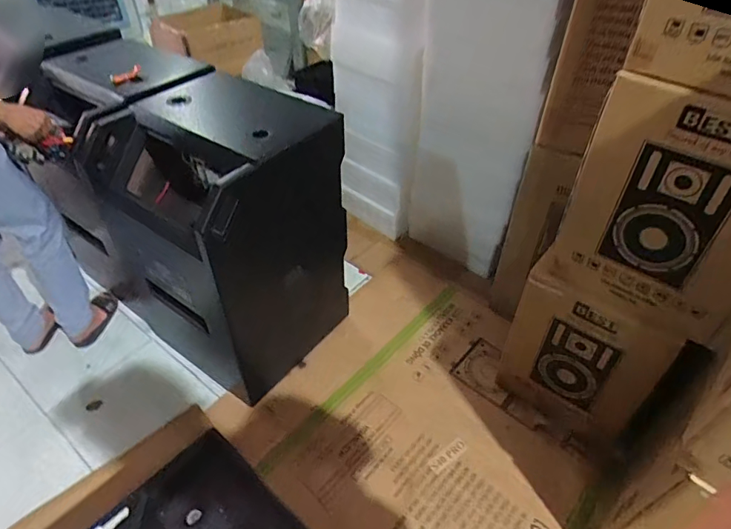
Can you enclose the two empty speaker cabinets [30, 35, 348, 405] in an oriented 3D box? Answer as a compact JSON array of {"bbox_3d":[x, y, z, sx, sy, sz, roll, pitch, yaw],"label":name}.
[{"bbox_3d":[-0.572,-0.167,1.603,0.917,0.837,0.514,31,50,28],"label":"two empty speaker cabinets"}]

